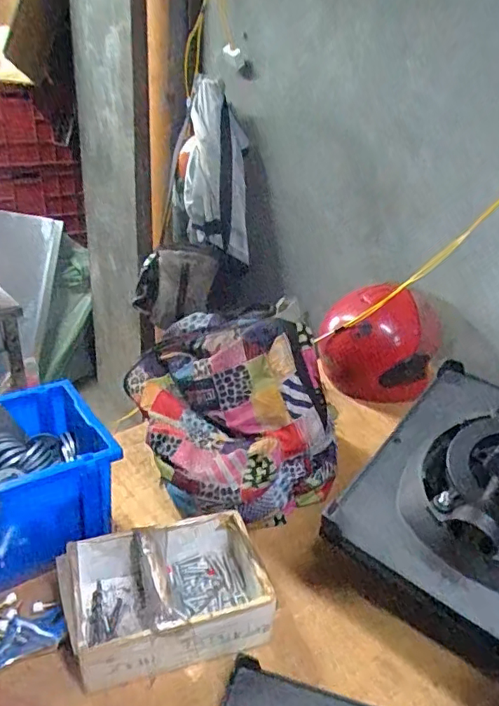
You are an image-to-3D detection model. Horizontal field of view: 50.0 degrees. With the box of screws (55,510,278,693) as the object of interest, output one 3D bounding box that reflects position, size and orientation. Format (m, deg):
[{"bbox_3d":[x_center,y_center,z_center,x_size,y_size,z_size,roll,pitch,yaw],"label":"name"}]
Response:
[{"bbox_3d":[-0.102,0.283,0.647,0.227,0.086,0.160,-6,28,-17],"label":"box of screws"}]

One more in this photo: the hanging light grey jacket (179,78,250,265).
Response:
[{"bbox_3d":[-0.108,-0.543,1.609,0.192,0.527,0.124,-4,0,-14],"label":"hanging light grey jacket"}]

